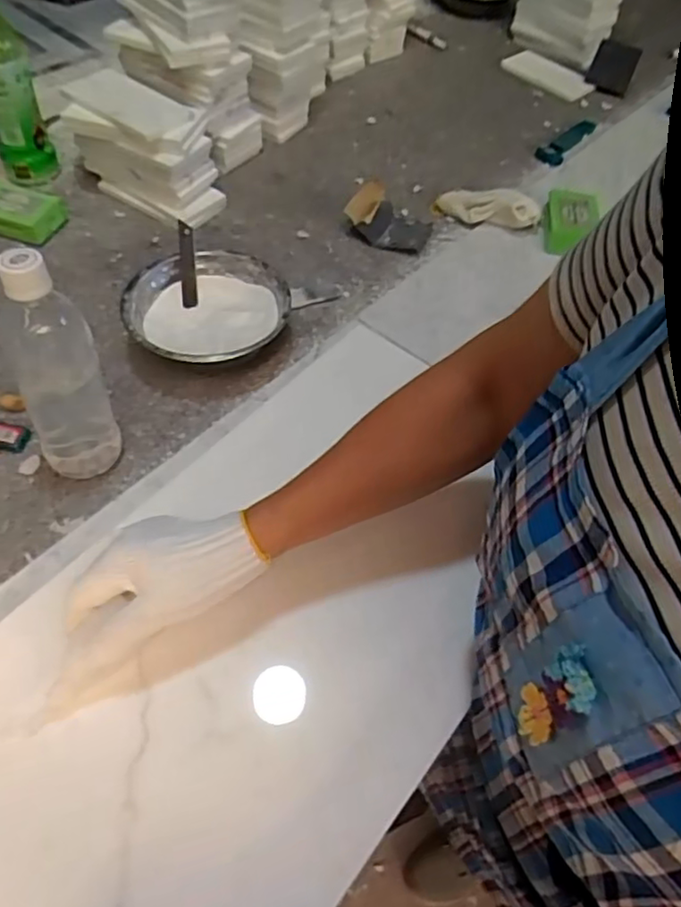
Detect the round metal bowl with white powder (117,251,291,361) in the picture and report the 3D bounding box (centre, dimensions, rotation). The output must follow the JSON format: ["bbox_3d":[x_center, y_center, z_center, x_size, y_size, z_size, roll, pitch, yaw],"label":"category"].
[{"bbox_3d":[-0.135,-0.142,0.673,0.160,0.046,0.154,2,56,-2],"label":"round metal bowl with white powder"}]

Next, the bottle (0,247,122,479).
[{"bbox_3d":[-0.223,-0.065,0.515,0.068,0.197,0.057,-22,56,-20],"label":"bottle"}]

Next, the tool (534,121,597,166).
[{"bbox_3d":[0.352,-0.488,1.016,0.043,0.011,0.179,30,59,16],"label":"tool"}]

